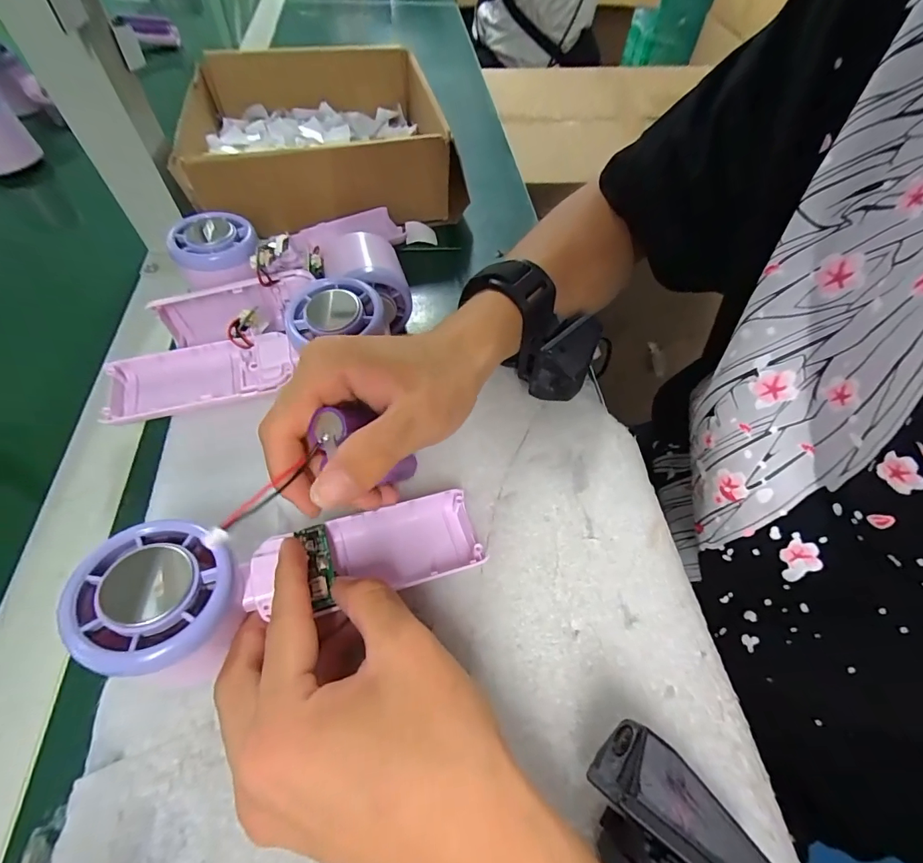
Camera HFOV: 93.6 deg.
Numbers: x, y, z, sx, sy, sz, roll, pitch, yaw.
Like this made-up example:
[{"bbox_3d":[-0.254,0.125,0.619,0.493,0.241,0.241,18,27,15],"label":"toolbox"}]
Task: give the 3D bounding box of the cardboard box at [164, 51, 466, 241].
[{"bbox_3d":[-0.130,-0.272,0.406,0.220,0.077,0.244,-11,59,-10],"label":"cardboard box"}]

